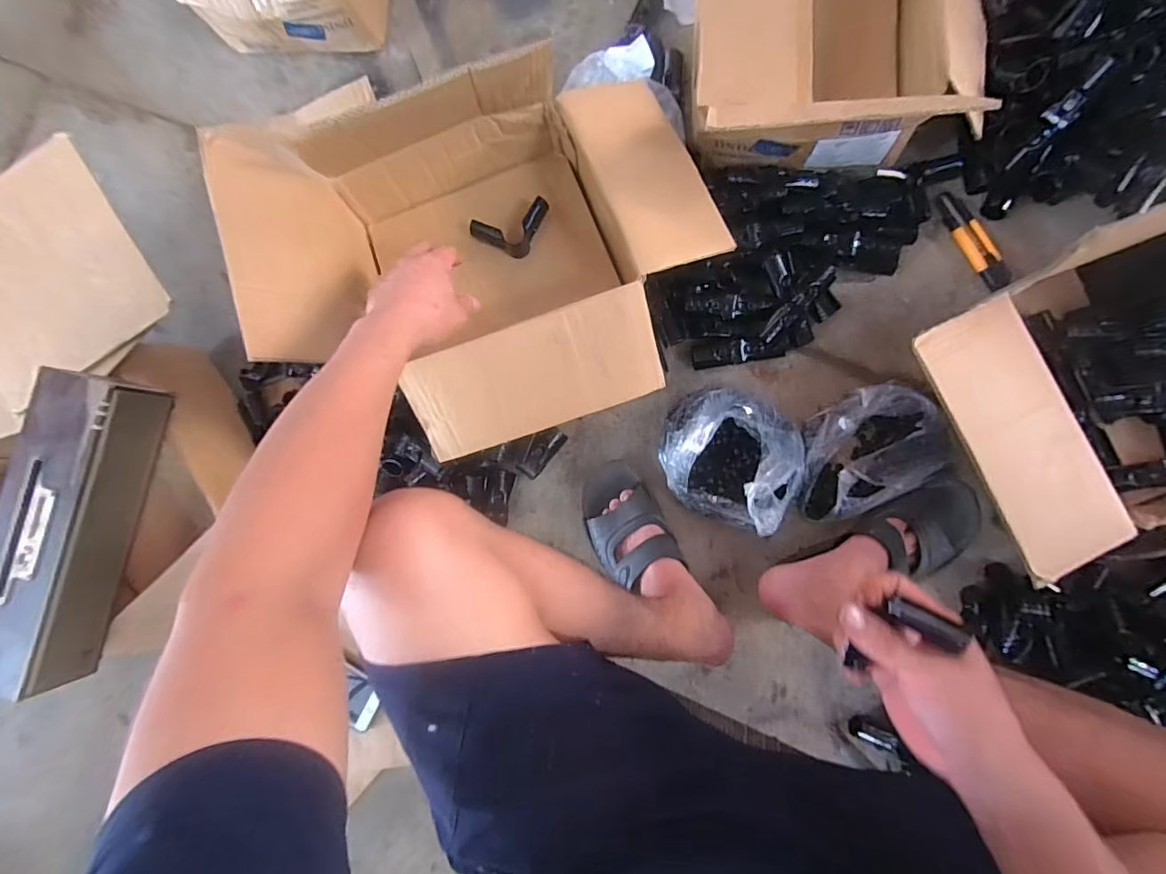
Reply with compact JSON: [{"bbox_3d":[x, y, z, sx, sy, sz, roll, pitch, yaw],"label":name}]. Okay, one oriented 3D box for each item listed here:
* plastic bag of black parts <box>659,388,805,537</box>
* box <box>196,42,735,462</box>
[{"bbox_3d":[0.191,0.022,0.632,0.179,0.130,0.169,17,88,7],"label":"plastic bag of black parts"},{"bbox_3d":[-0.090,-0.216,0.575,0.479,0.225,0.392,-21,84,5],"label":"box"}]

